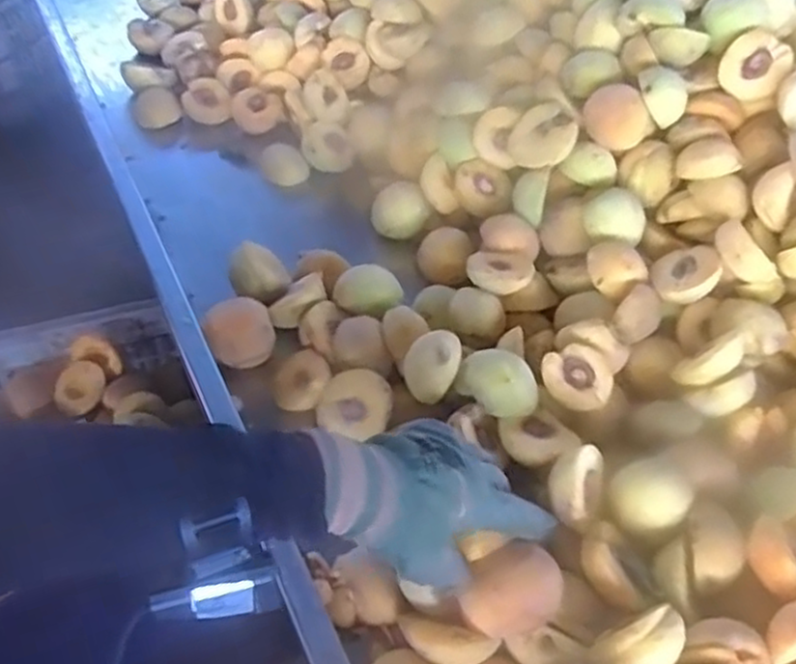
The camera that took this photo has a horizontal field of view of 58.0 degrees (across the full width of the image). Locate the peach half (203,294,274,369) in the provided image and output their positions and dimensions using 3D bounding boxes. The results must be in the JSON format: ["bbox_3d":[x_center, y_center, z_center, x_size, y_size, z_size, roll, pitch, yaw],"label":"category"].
[{"bbox_3d":[-0.134,0.001,0.613,0.054,0.058,0.027,-19,9,-15],"label":"peach half"}]

